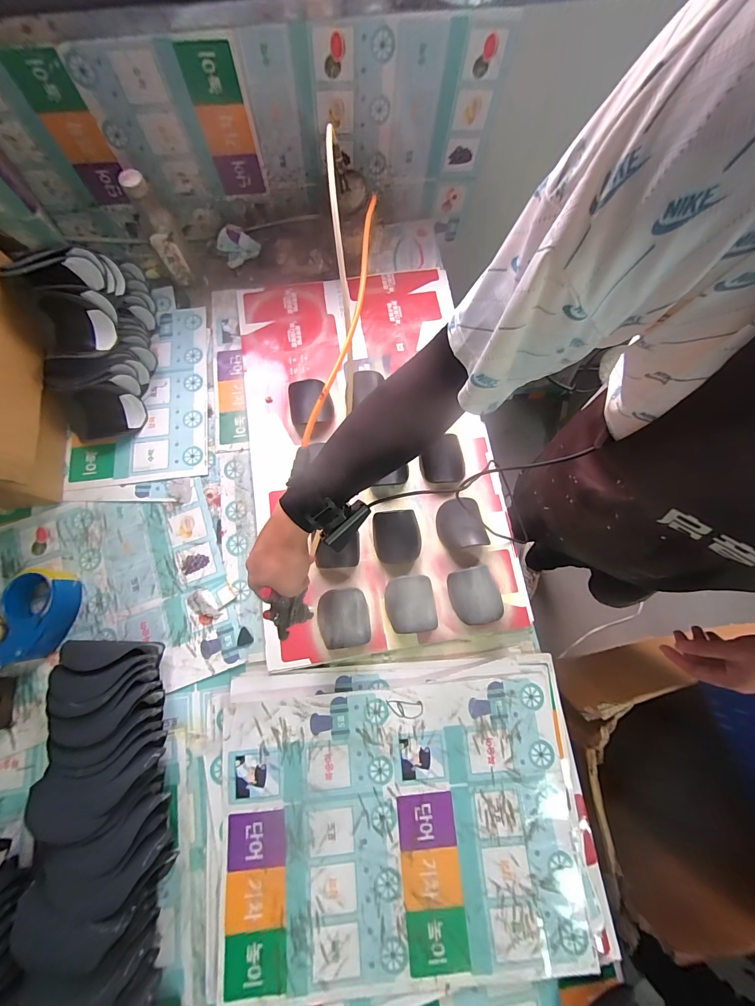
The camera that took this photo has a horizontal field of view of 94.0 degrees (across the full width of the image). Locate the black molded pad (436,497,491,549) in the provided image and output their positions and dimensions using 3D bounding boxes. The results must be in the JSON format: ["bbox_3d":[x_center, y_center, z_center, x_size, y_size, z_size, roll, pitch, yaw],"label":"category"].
[{"bbox_3d":[0.144,0.037,0.619,0.079,0.021,0.087,-18,72,16],"label":"black molded pad"}]

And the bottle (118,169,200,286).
[{"bbox_3d":[-0.418,-0.528,0.695,0.062,0.193,0.056,-29,77,-7],"label":"bottle"}]

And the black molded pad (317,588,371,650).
[{"bbox_3d":[-0.056,0.192,0.594,0.088,0.046,0.093,-8,76,-3],"label":"black molded pad"}]

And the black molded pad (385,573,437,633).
[{"bbox_3d":[0.056,0.172,0.601,0.082,0.042,0.089,-7,76,-1],"label":"black molded pad"}]

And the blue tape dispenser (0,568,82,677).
[{"bbox_3d":[-0.570,0.194,0.587,0.103,0.056,0.165,-4,76,-1],"label":"blue tape dispenser"}]

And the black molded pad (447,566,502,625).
[{"bbox_3d":[0.166,0.159,0.609,0.084,0.038,0.089,-11,76,-2],"label":"black molded pad"}]

